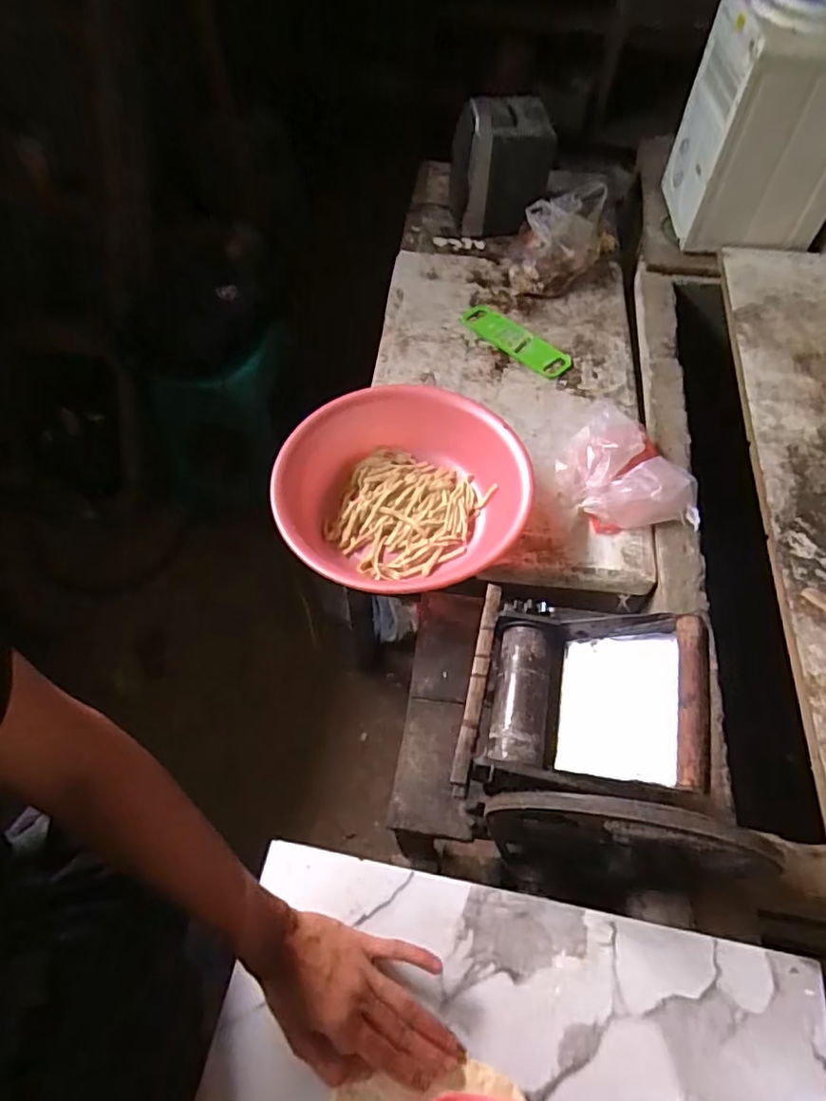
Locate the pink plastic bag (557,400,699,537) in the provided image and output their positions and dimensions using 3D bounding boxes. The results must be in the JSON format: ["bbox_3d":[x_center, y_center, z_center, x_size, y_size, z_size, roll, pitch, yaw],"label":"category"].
[{"bbox_3d":[0.372,-0.144,1.090,0.200,0.066,0.266,-18,59,-10],"label":"pink plastic bag"}]

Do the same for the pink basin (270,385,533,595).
[{"bbox_3d":[-0.046,-0.108,1.052,0.424,0.138,0.417,0,58,1],"label":"pink basin"}]

